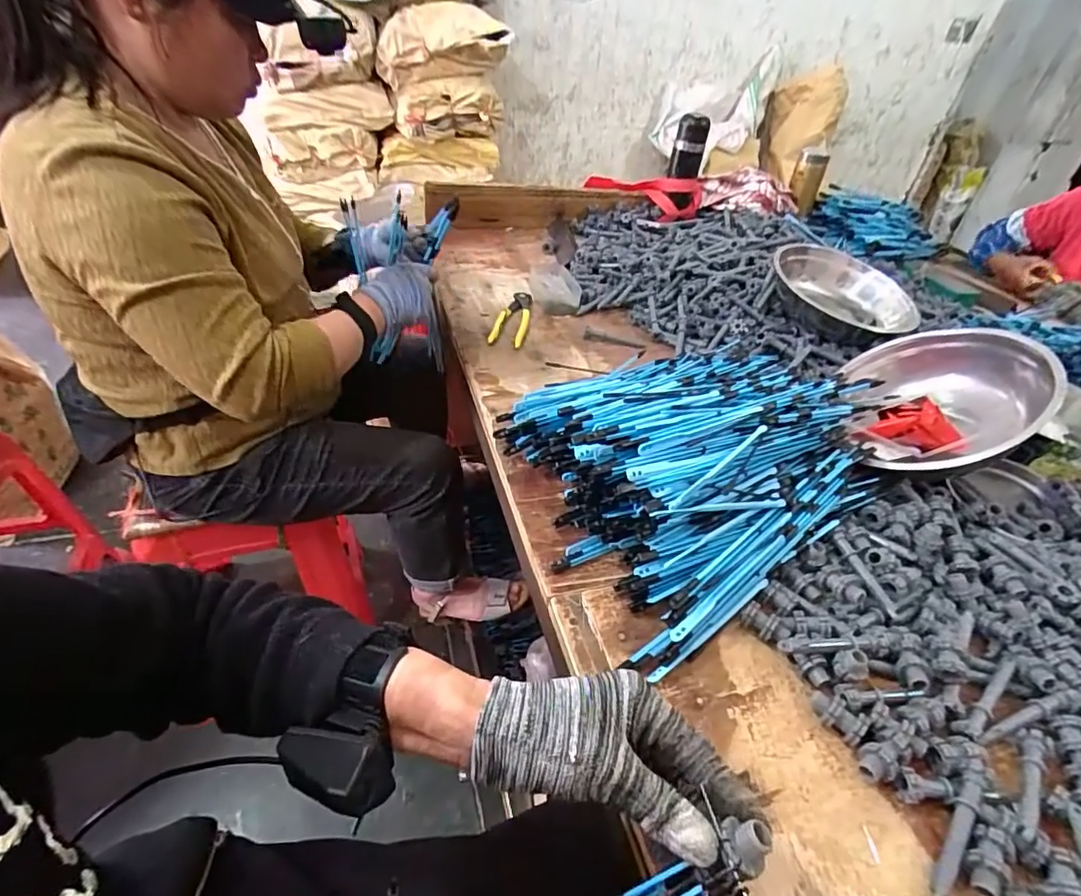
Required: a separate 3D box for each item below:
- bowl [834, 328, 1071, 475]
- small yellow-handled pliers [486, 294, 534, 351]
[{"bbox_3d":[0.449,-0.047,0.614,0.184,0.071,0.225,-14,35,32],"label":"bowl"},{"bbox_3d":[-0.038,-0.200,0.861,0.045,0.027,0.161,12,40,6],"label":"small yellow-handled pliers"}]

